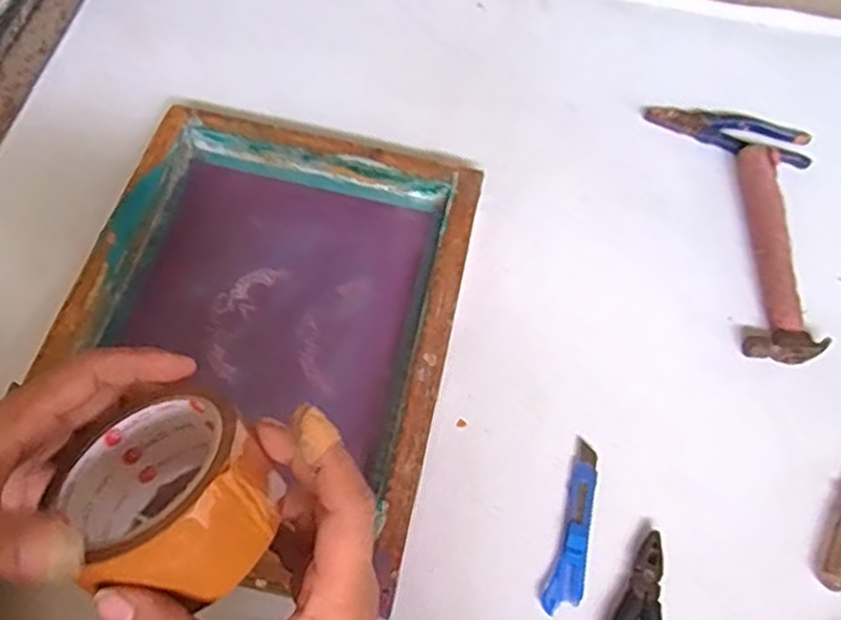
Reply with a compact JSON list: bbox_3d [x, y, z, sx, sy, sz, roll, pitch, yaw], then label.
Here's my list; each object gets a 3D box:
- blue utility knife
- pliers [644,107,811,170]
[{"bbox_3d":[0.143,0.196,0.628,0.031,0.013,0.155,18,66,6],"label":"blue utility knife"},{"bbox_3d":[0.378,-0.218,0.841,0.199,0.013,0.069,11,66,2],"label":"pliers"}]

